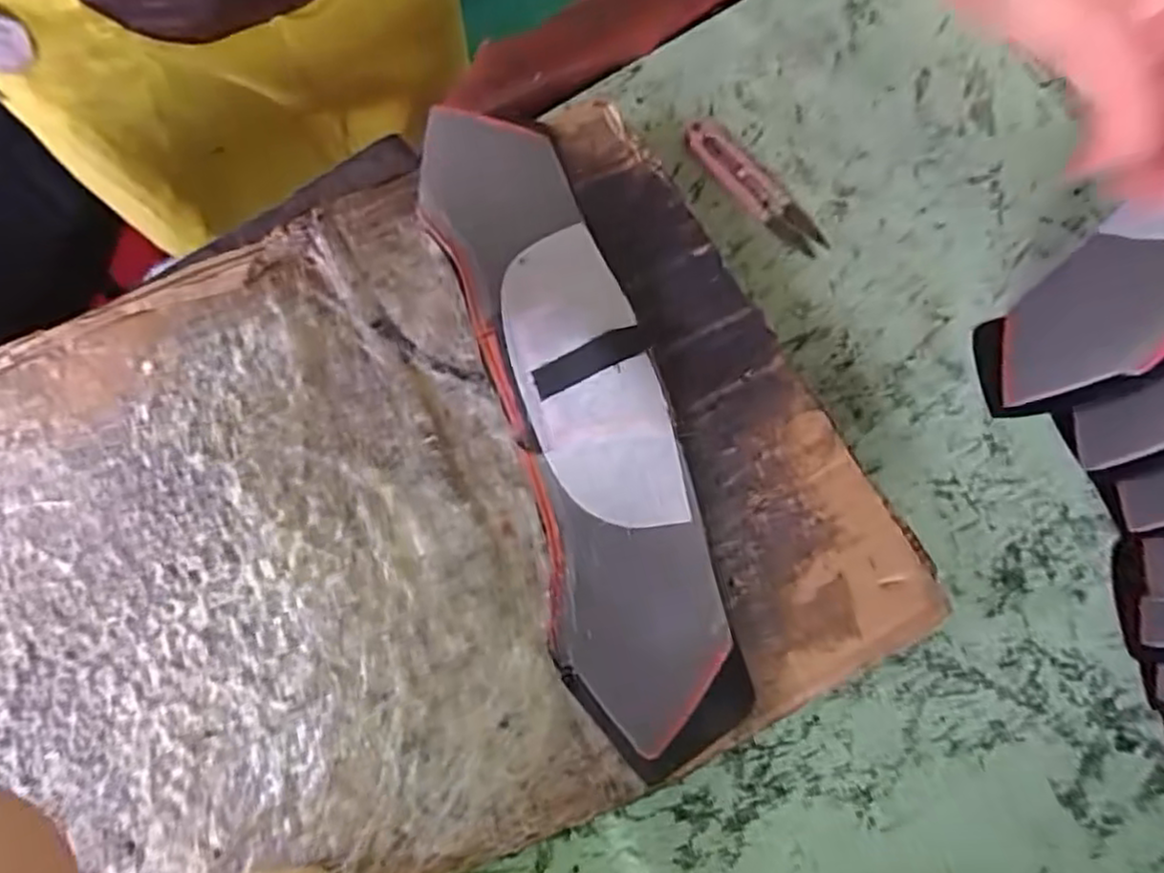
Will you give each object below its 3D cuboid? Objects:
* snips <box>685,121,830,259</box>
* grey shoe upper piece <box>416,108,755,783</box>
[{"bbox_3d":[0.096,-0.138,0.395,0.025,0.009,0.099,-36,77,-10],"label":"snips"},{"bbox_3d":[-0.005,-0.021,0.315,0.074,0.033,0.313,-17,75,-5],"label":"grey shoe upper piece"}]

